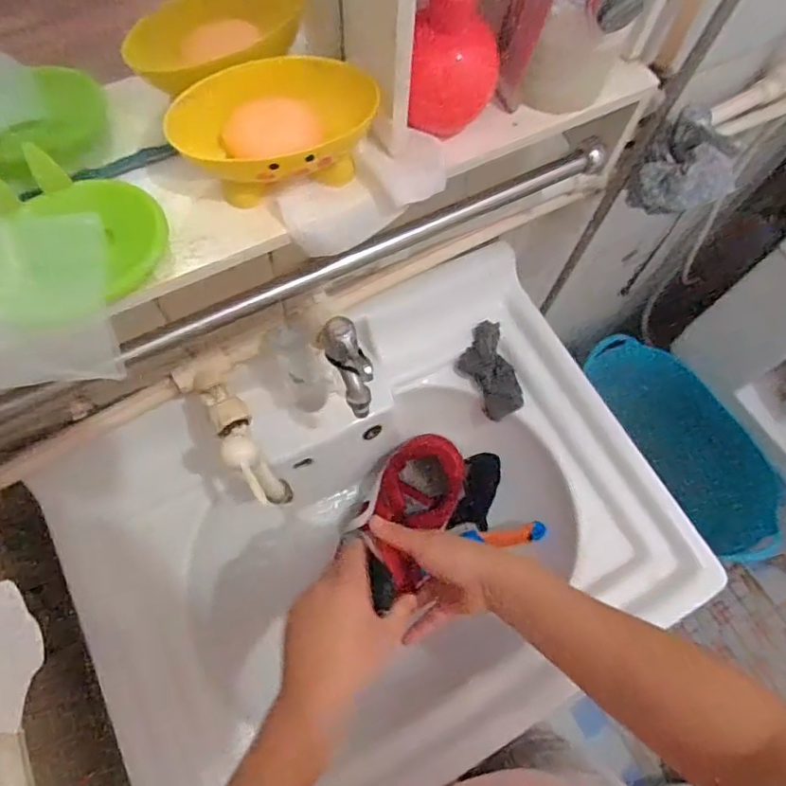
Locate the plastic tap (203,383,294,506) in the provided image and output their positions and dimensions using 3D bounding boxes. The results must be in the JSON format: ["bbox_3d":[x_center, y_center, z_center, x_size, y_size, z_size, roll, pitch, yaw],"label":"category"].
[{"bbox_3d":[-0.138,0.045,0.512,0.034,0.071,0.130,-28,71,-14],"label":"plastic tap"}]

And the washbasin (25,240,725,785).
[{"bbox_3d":[-0.011,0.174,0.652,0.595,0.206,0.436,-28,70,-13],"label":"washbasin"}]

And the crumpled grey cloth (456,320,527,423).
[{"bbox_3d":[0.118,-0.028,0.687,0.062,0.036,0.119,-16,82,-9],"label":"crumpled grey cloth"}]

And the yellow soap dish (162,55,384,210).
[{"bbox_3d":[-0.071,-0.157,0.343,0.121,0.054,0.072,-9,67,-6],"label":"yellow soap dish"}]

